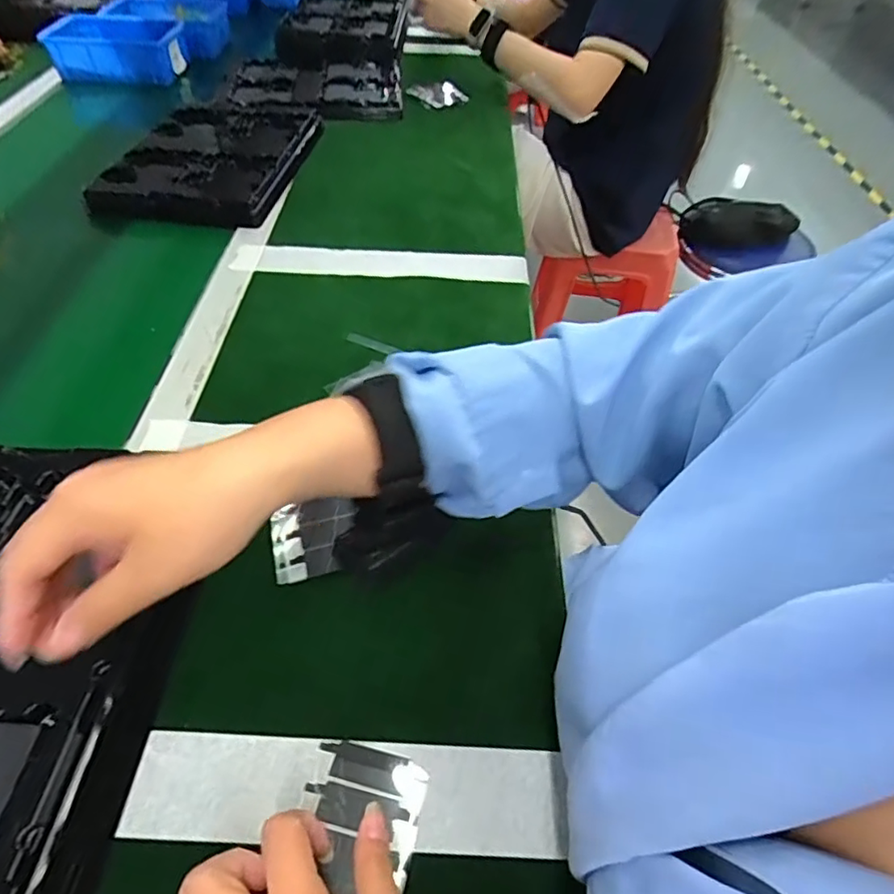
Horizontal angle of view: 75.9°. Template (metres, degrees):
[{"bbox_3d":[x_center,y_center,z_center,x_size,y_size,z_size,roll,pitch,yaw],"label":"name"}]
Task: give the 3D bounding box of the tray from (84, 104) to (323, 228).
[{"bbox_3d":[-0.305,-0.381,0.757,0.216,0.034,0.298,9,50,5],"label":"tray"}]

